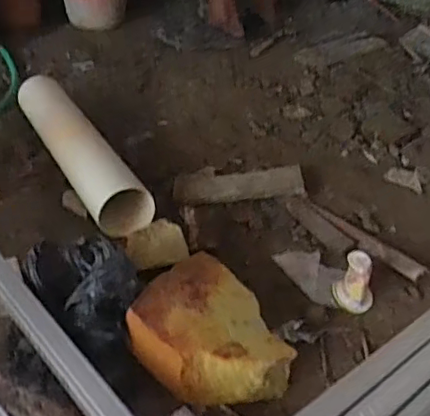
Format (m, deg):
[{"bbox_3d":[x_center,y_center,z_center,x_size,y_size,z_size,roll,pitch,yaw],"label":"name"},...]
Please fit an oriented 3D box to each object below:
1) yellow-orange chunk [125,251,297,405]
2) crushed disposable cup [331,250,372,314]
[{"bbox_3d":[-0.025,0.178,0.877,0.204,0.092,0.259,-15,37,-19],"label":"yellow-orange chunk"},{"bbox_3d":[0.236,0.117,0.984,0.069,0.087,0.055,8,35,13],"label":"crushed disposable cup"}]

